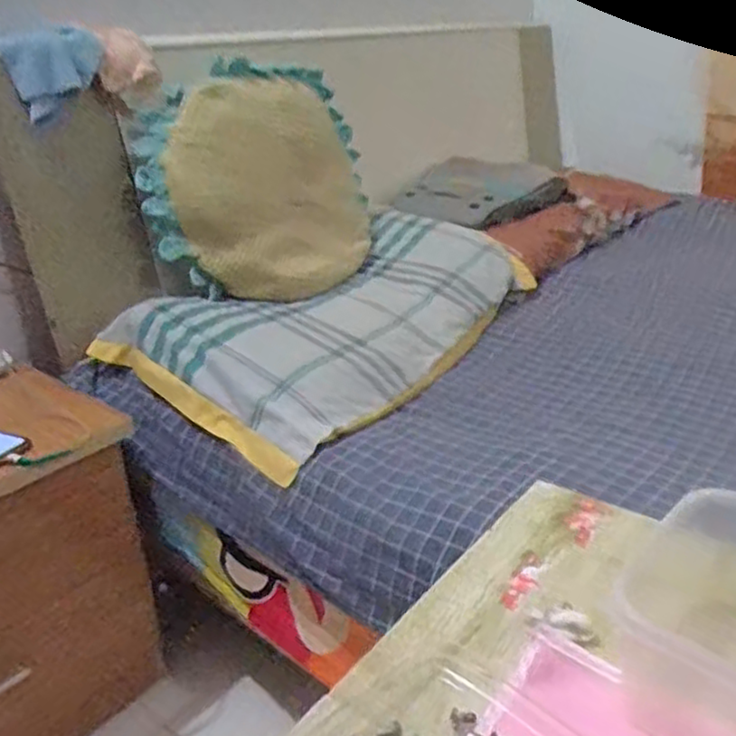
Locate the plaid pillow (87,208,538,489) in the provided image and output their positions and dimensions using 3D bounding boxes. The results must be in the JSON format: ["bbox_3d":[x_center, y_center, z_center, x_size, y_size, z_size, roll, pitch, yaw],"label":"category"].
[{"bbox_3d":[-0.028,-0.098,1.137,0.410,0.080,0.708,33,42,25],"label":"plaid pillow"}]

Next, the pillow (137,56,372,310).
[{"bbox_3d":[-0.191,-0.340,1.251,0.400,0.135,0.611,1,50,-19],"label":"pillow"}]

